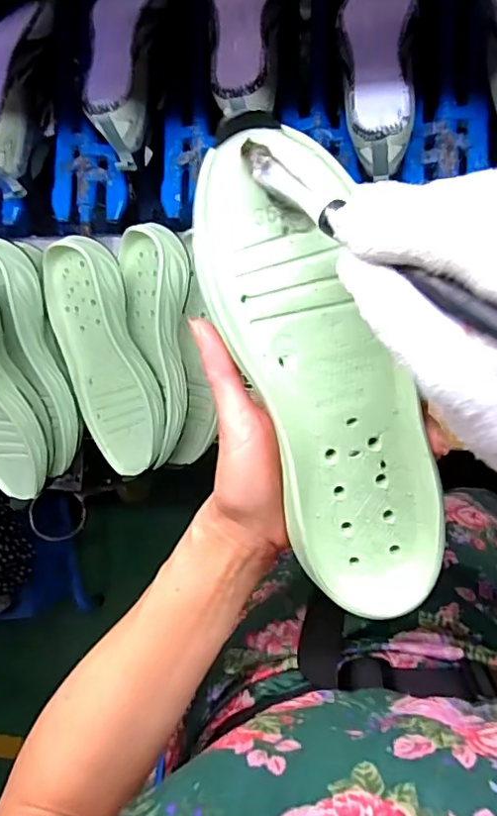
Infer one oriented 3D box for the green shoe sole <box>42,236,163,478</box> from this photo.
[{"bbox_3d":[-0.143,-0.050,0.559,0.086,0.036,0.230,-18,89,9],"label":"green shoe sole"}]

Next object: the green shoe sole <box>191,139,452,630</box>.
[{"bbox_3d":[0.037,-0.013,0.277,0.078,0.025,0.232,-20,98,9],"label":"green shoe sole"}]

